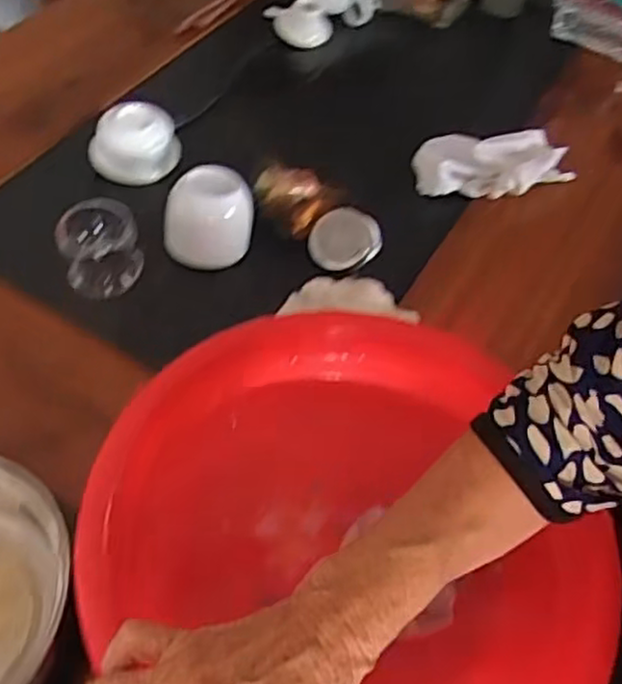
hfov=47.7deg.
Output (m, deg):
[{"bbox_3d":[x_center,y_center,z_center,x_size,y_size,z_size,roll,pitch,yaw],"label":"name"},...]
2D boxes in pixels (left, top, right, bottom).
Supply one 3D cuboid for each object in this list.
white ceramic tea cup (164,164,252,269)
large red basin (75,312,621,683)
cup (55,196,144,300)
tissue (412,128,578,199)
[{"bbox_3d":[-0.091,-0.110,0.636,0.073,0.072,0.068,5,53,-2],"label":"white ceramic tea cup"},{"bbox_3d":[0.015,0.128,0.441,0.292,0.078,0.297,-25,60,-22],"label":"large red basin"},{"bbox_3d":[-0.184,-0.081,0.612,0.065,0.055,0.056,-33,63,-26],"label":"cup"},{"bbox_3d":[0.191,-0.176,0.721,0.163,0.049,0.064,3,53,-4],"label":"tissue"}]

